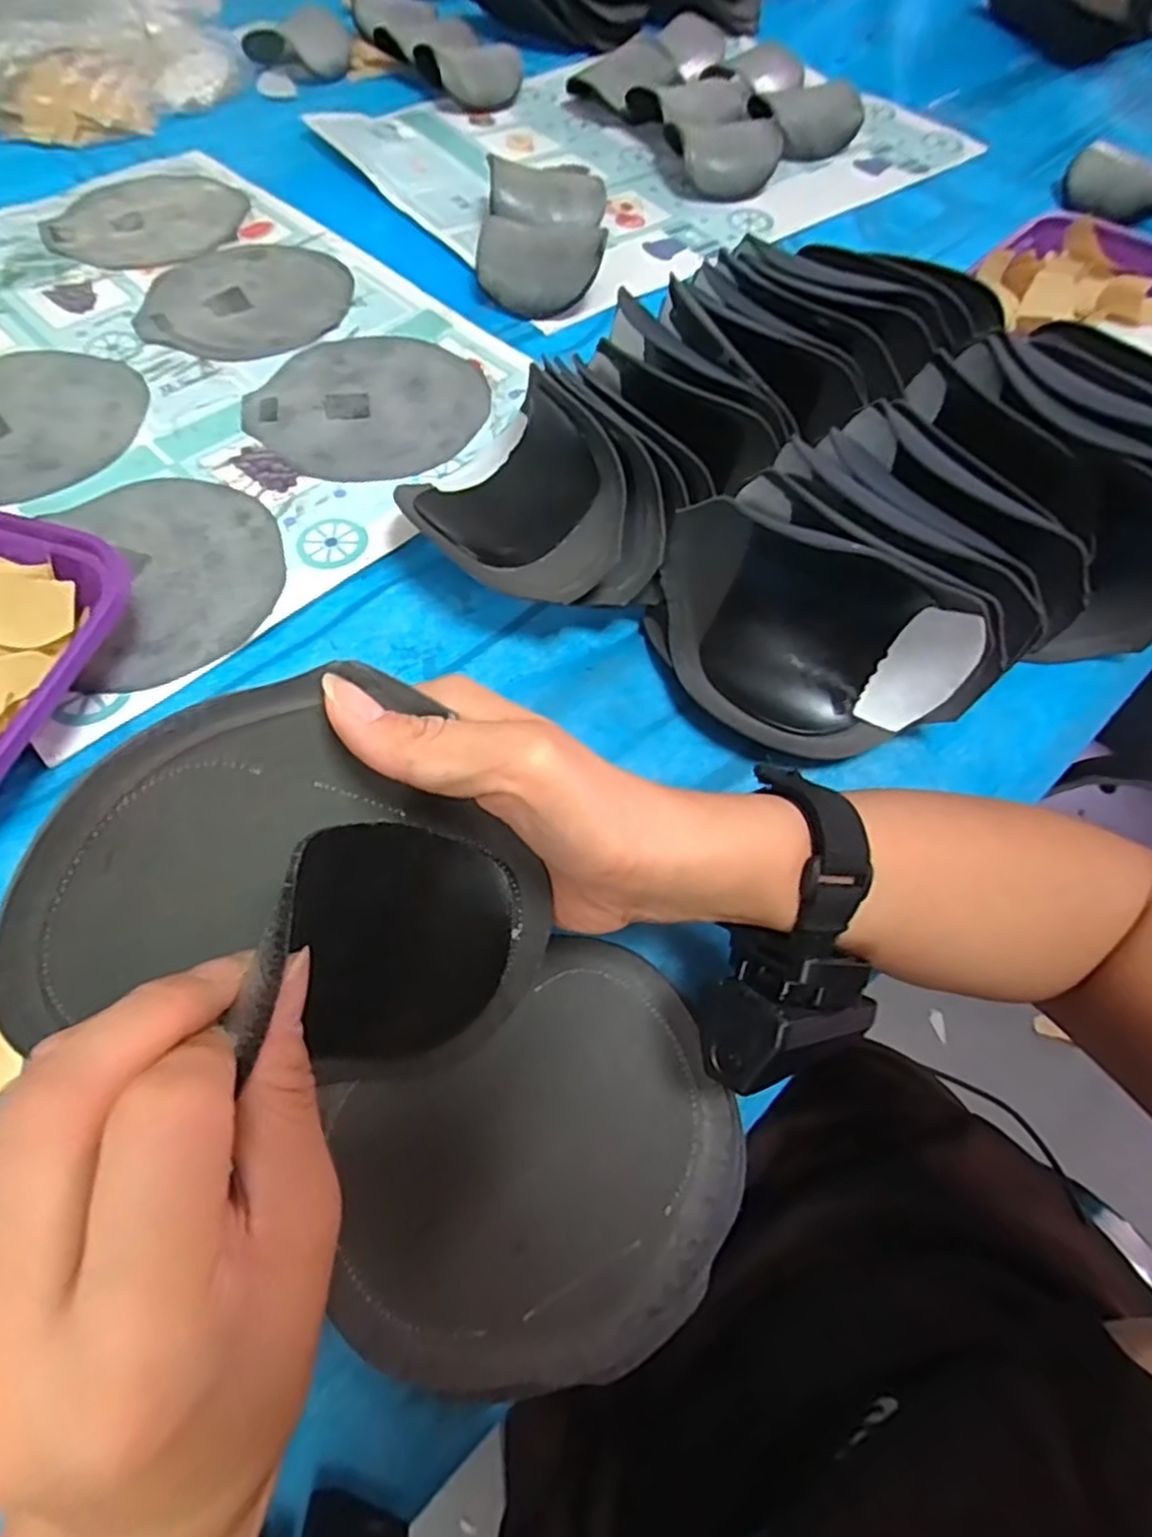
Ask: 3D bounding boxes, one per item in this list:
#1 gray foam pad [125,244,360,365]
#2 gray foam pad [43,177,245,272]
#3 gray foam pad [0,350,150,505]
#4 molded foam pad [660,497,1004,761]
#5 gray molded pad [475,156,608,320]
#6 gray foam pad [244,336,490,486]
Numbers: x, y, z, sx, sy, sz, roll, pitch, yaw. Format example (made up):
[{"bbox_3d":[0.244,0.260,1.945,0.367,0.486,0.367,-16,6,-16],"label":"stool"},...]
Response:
[{"bbox_3d":[-0.245,-0.354,0.531,0.146,0.004,0.147,7,60,3],"label":"gray foam pad"},{"bbox_3d":[-0.353,-0.462,0.591,0.151,0.004,0.150,8,60,4],"label":"gray foam pad"},{"bbox_3d":[-0.357,-0.226,0.451,0.147,0.010,0.151,-1,60,-1],"label":"gray foam pad"},{"bbox_3d":[0.105,-0.062,0.325,0.159,0.089,0.075,29,63,15],"label":"molded foam pad"},{"bbox_3d":[-0.024,-0.415,0.551,0.091,0.044,0.148,3,60,1],"label":"gray molded pad"},{"bbox_3d":[-0.138,-0.245,0.474,0.149,0.006,0.145,41,67,21],"label":"gray foam pad"}]

